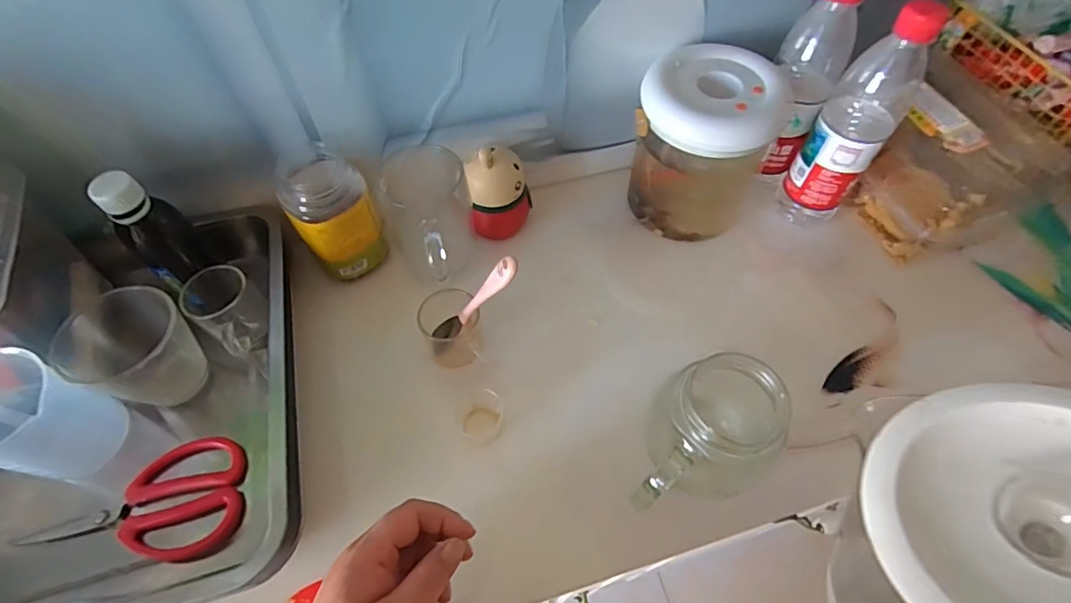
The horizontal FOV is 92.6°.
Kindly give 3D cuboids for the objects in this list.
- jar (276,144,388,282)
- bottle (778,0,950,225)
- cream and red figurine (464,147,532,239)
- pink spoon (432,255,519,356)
[{"bbox_3d":[-0.196,-0.082,0.495,0.072,0.113,0.075,-32,64,-19],"label":"jar"},{"bbox_3d":[0.299,-0.160,0.485,0.064,0.226,0.062,36,64,19],"label":"bottle"},{"bbox_3d":[-0.037,-0.111,0.518,0.068,0.088,0.060,-1,58,-2],"label":"cream and red figurine"},{"bbox_3d":[-0.057,0.004,0.444,0.014,0.134,0.029,9,49,-40],"label":"pink spoon"}]

